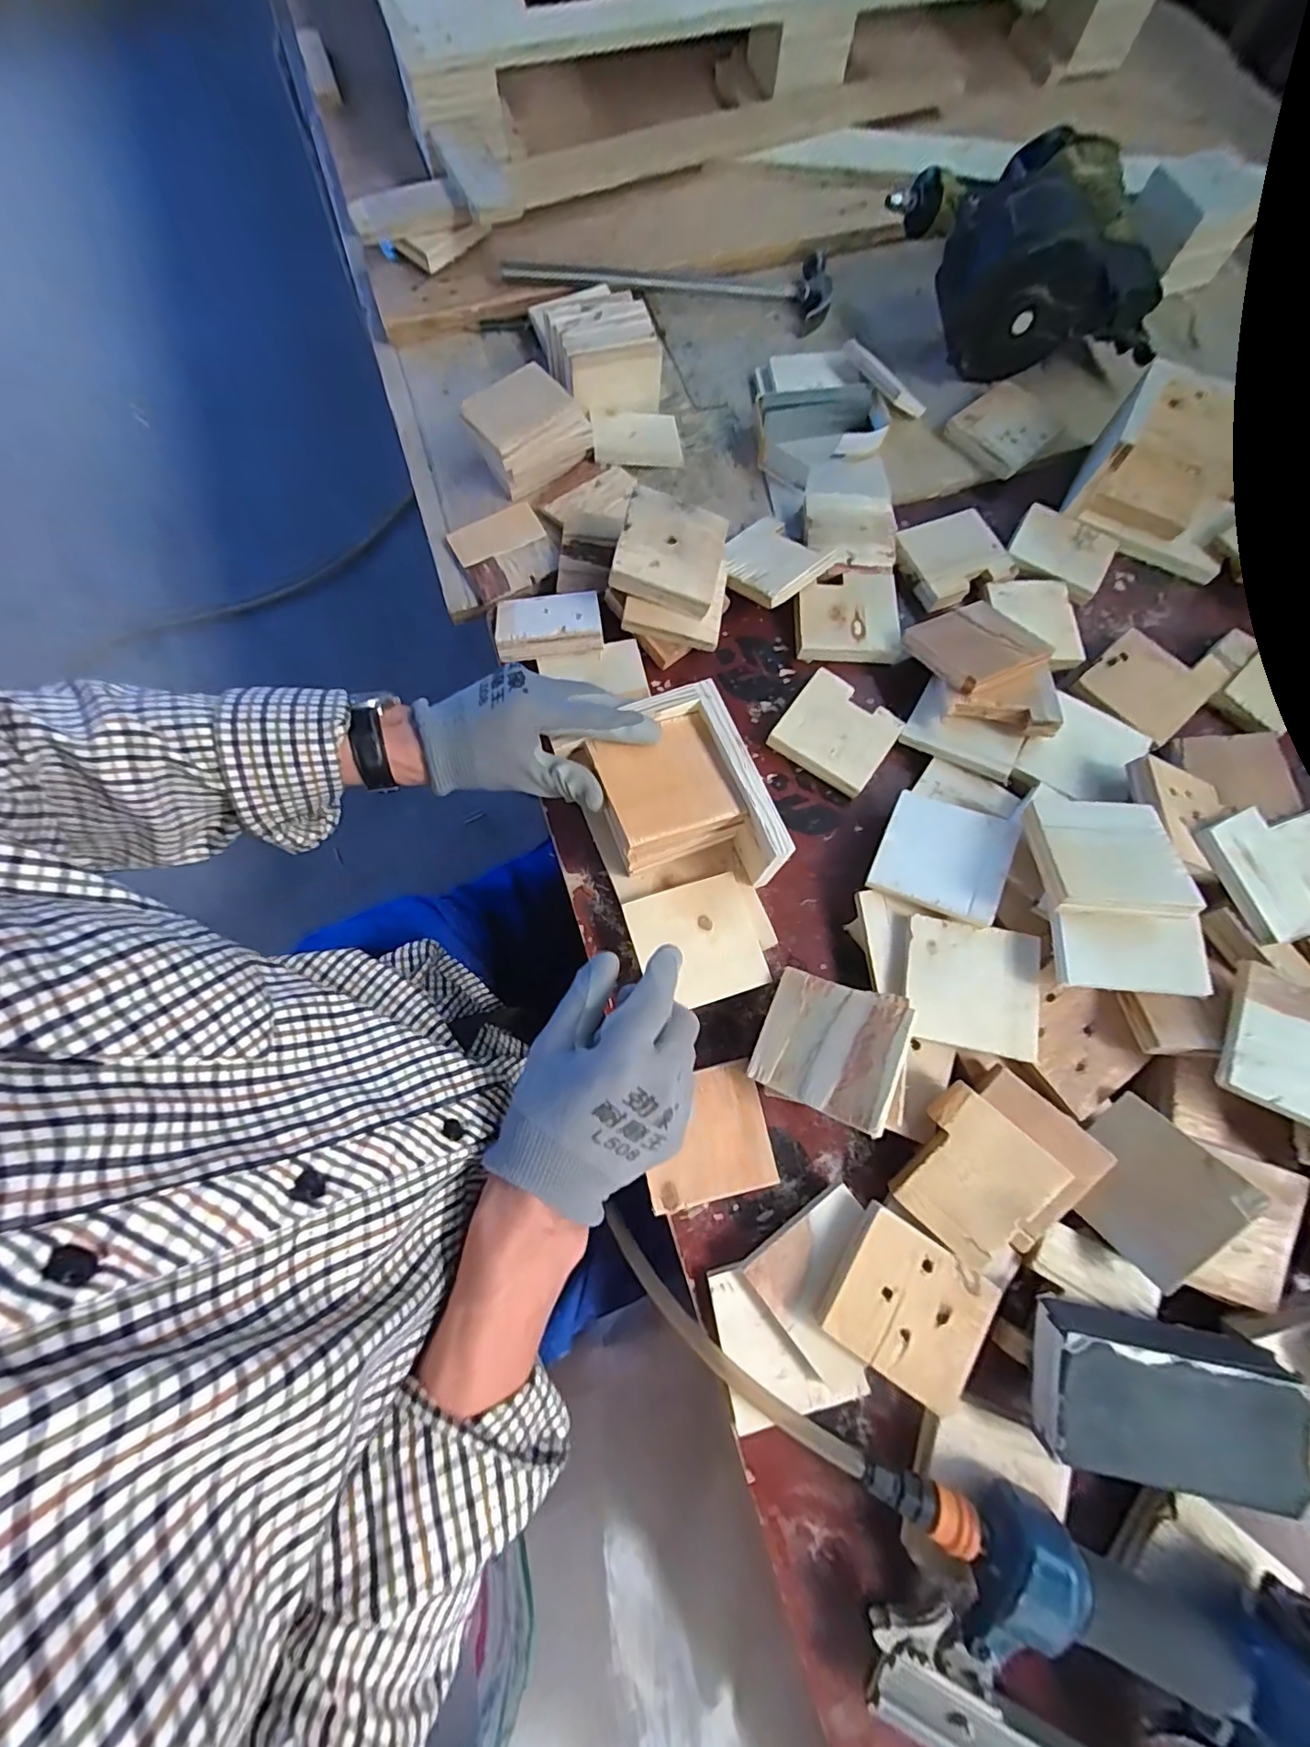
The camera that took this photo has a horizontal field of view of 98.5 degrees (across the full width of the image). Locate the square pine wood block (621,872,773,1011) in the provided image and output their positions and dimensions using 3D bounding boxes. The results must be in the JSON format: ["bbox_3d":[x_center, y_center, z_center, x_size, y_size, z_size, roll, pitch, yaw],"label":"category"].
[{"bbox_3d":[0.031,0.052,0.426,0.089,0.008,0.089,-17,76,-5],"label":"square pine wood block"}]

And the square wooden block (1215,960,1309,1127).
[{"bbox_3d":[0.429,0.118,0.368,0.091,0.012,0.092,25,72,17],"label":"square wooden block"}]

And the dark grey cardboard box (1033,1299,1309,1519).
[{"bbox_3d":[0.302,0.317,0.337,0.136,0.039,0.077,10,74,0],"label":"dark grey cardboard box"}]

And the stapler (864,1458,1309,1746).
[{"bbox_3d":[0.239,0.458,0.306,0.254,0.086,0.164,14,74,1],"label":"stapler"}]

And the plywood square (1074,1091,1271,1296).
[{"bbox_3d":[0.324,0.207,0.371,0.081,0.011,0.086,45,108,40],"label":"plywood square"}]

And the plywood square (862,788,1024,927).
[{"bbox_3d":[0.224,-0.015,0.438,0.091,0.007,0.091,20,74,22],"label":"plywood square"}]

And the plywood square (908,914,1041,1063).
[{"bbox_3d":[0.232,0.082,0.412,0.089,0.011,0.090,11,74,0],"label":"plywood square"}]

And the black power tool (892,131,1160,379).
[{"bbox_3d":[0.394,-0.649,0.585,0.228,0.106,0.236,-19,76,-8],"label":"black power tool"}]

